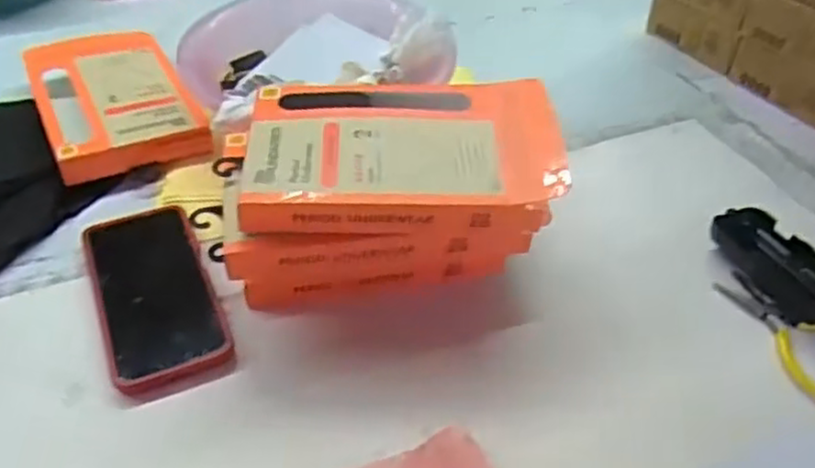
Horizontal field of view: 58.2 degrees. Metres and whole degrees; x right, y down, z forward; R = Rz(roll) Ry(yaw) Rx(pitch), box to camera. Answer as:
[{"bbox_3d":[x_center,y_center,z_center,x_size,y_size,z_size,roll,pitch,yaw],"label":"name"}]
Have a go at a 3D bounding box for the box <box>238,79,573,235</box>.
[{"bbox_3d":[-0.003,-0.061,0.506,0.208,0.031,0.129,-3,45,-4],"label":"box"}]

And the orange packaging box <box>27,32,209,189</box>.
[{"bbox_3d":[-0.277,-0.128,0.691,0.129,0.034,0.216,-19,47,-21],"label":"orange packaging box"}]

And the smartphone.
[{"bbox_3d":[-0.185,0.039,0.534,0.078,0.016,0.172,-16,46,-19],"label":"smartphone"}]

